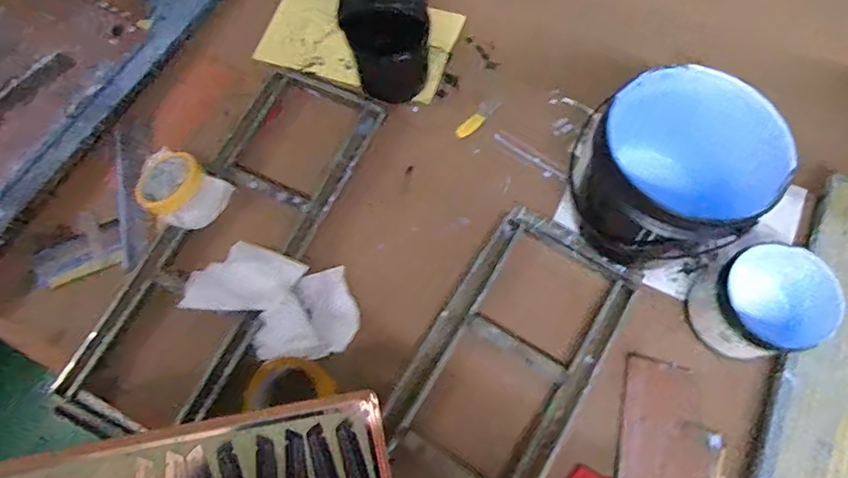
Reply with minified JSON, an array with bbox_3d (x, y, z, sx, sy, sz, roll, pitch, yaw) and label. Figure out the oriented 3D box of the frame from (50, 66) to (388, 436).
[{"bbox_3d":[-0.257,-0.002,0.706,0.194,0.041,0.570,22,71,11],"label":"frame"}]

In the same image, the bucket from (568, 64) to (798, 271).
[{"bbox_3d":[0.298,-0.069,0.631,0.189,0.185,0.195,0,68,1],"label":"bucket"}]

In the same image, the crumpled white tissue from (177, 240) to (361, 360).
[{"bbox_3d":[-0.199,0.083,0.670,0.234,0.037,0.126,16,70,9],"label":"crumpled white tissue"}]

